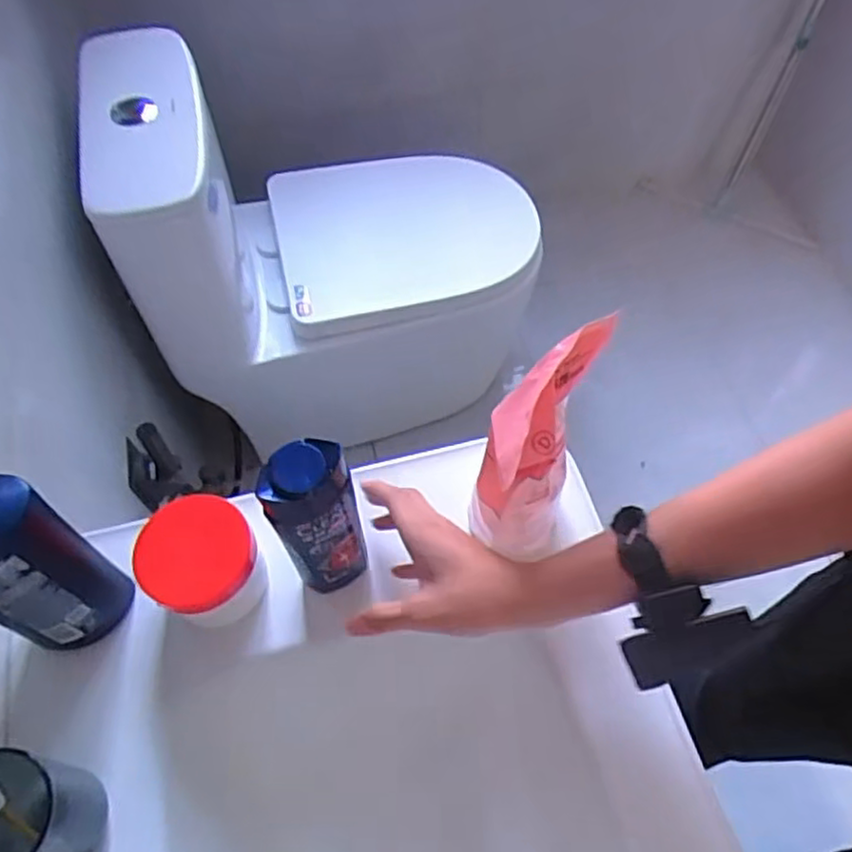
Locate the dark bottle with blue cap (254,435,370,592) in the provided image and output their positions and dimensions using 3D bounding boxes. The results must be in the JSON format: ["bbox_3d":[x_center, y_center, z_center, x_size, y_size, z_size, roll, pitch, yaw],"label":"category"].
[{"bbox_3d":[-0.070,0.067,0.469,0.052,0.169,0.033,-17,59,-8],"label":"dark bottle with blue cap"}]

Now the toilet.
[{"bbox_3d":[-0.126,-0.295,1.217,0.668,0.710,0.350,-19,60,-9],"label":"toilet"}]

